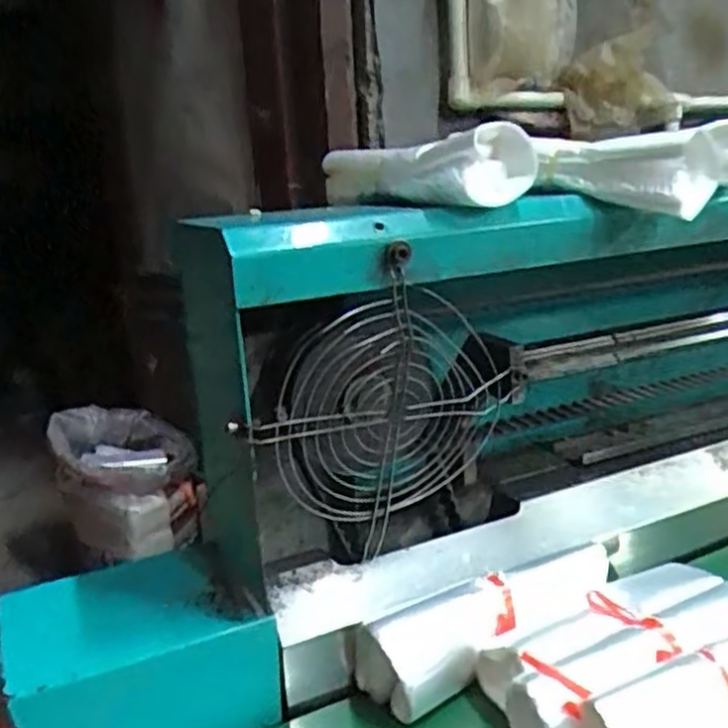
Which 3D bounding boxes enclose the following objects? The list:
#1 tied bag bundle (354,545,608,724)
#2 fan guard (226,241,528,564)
[{"bbox_3d":[0.100,0.195,0.553,0.214,0.059,0.065,-9,16,-17],"label":"tied bag bundle"},{"bbox_3d":[0.022,0.034,0.529,0.171,0.194,0.030,-44,37,-7],"label":"fan guard"}]

